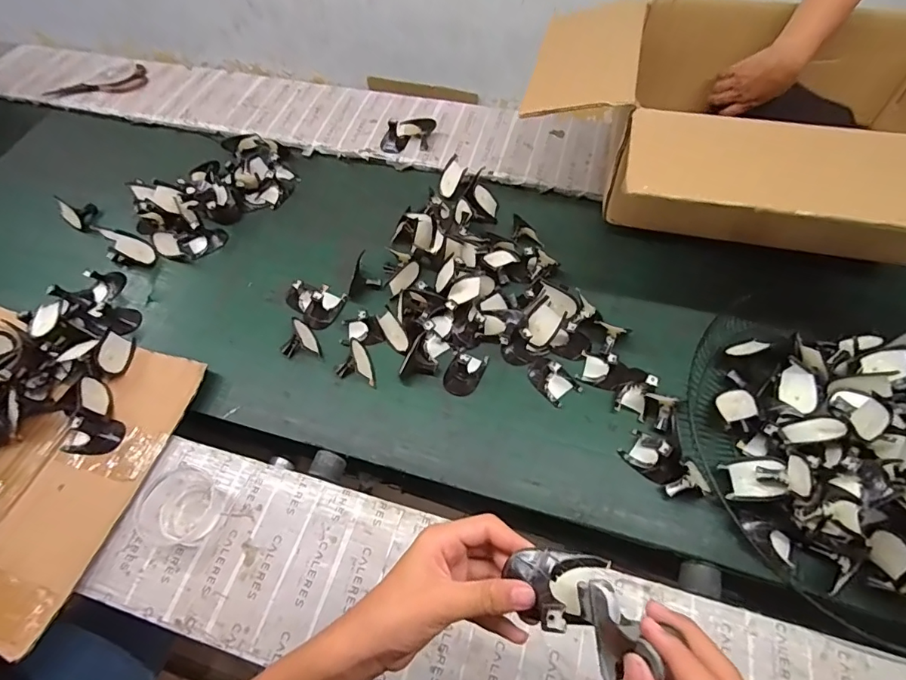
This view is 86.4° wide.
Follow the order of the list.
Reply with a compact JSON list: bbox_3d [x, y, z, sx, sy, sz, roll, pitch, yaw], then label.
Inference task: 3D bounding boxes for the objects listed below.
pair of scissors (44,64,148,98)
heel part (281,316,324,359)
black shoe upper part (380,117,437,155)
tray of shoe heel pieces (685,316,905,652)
[{"bbox_3d":[-0.797,-0.571,1.075,0.225,0.015,0.071,-10,59,-3],"label":"pair of scissors"},{"bbox_3d":[-0.230,0.002,0.717,0.054,0.038,0.066,-31,62,-15],"label":"heel part"},{"bbox_3d":[-0.086,-0.393,0.917,0.102,0.032,0.066,-2,59,2],"label":"black shoe upper part"},{"bbox_3d":[0.490,0.133,0.584,0.386,0.097,0.385,9,60,9],"label":"tray of shoe heel pieces"}]

